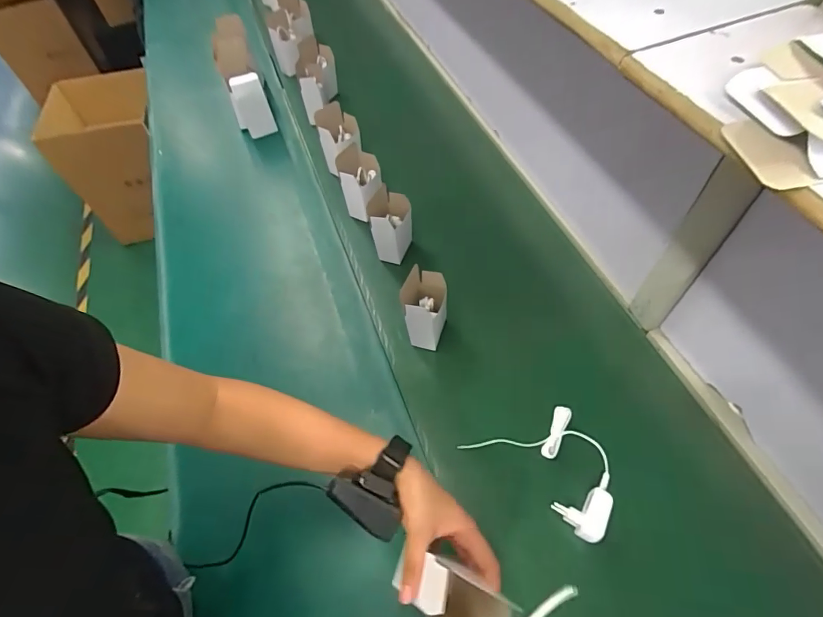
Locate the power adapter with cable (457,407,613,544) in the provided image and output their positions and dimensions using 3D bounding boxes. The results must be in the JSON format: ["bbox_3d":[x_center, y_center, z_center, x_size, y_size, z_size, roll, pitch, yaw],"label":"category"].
[{"bbox_3d":[0.186,0.194,0.586,0.192,0.027,0.128,35,64,23],"label":"power adapter with cable"}]

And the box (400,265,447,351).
[{"bbox_3d":[0.021,0.006,0.688,0.063,0.146,0.076,8,57,8],"label":"box"}]

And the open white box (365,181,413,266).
[{"bbox_3d":[-0.032,-0.145,0.793,0.052,0.135,0.071,15,58,12],"label":"open white box"}]

